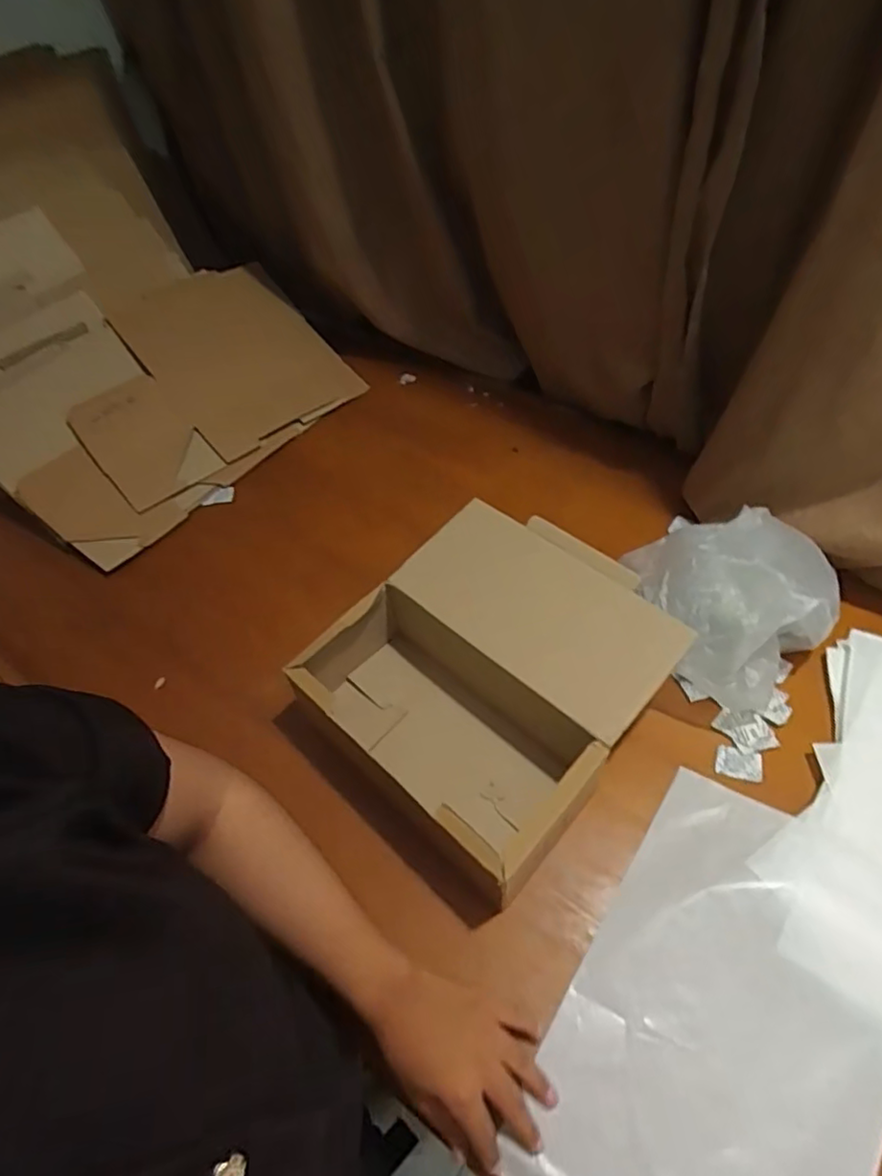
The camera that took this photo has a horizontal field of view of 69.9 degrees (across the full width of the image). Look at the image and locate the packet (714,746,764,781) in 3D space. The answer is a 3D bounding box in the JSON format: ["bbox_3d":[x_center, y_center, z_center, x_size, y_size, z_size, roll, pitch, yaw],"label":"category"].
[{"bbox_3d":[0.285,0.167,0.603,0.041,0.005,0.029,10,50,15],"label":"packet"}]

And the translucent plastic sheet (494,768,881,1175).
[{"bbox_3d":[0.214,0.327,0.468,0.212,0.010,0.331,26,60,25],"label":"translucent plastic sheet"}]

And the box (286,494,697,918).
[{"bbox_3d":[0.046,0.089,0.625,0.279,0.117,0.282,35,65,29],"label":"box"}]

